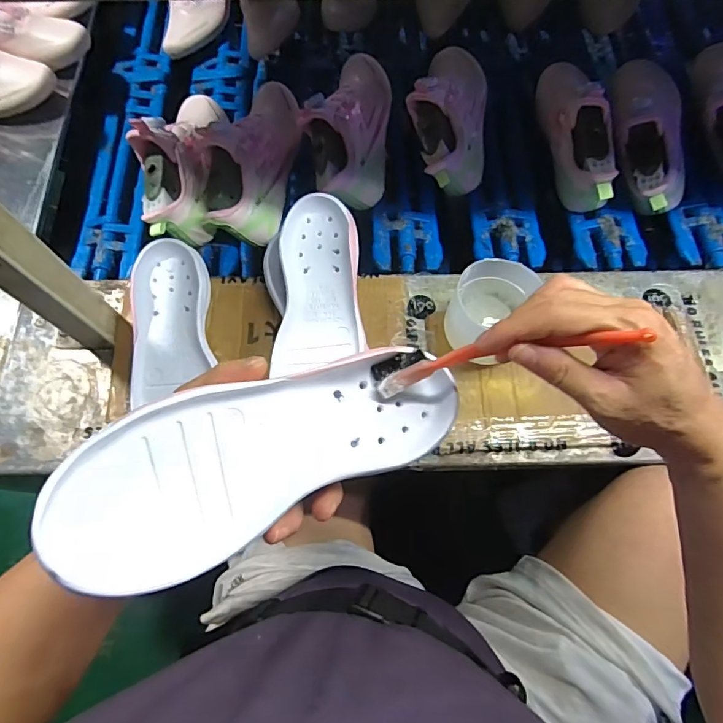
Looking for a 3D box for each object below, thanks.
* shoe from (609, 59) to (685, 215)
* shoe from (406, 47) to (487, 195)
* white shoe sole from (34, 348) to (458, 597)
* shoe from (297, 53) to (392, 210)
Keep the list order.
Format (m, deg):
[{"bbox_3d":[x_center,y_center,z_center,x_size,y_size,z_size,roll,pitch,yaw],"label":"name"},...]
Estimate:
[{"bbox_3d":[0.404,-0.320,0.659,0.101,0.095,0.253,8,63,3],"label":"shoe"},{"bbox_3d":[0.123,-0.353,0.672,0.113,0.098,0.256,5,63,2],"label":"shoe"},{"bbox_3d":[-0.046,0.052,0.285,0.247,0.043,0.090,-17,63,-29],"label":"white shoe sole"},{"bbox_3d":[-0.019,-0.331,0.662,0.116,0.085,0.255,5,63,1],"label":"shoe"}]

